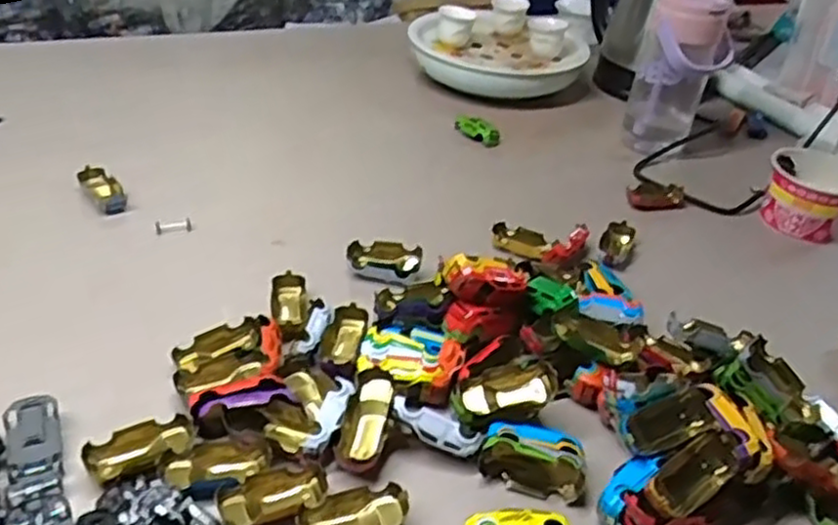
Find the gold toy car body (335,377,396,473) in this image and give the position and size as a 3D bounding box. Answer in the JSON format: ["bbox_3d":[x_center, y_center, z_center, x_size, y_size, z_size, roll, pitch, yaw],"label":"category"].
[{"bbox_3d":[-0.036,0.107,0.479,0.030,0.015,0.066,11,53,8],"label":"gold toy car body"}]

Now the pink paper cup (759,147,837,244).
[{"bbox_3d":[0.417,-0.079,0.765,0.094,0.062,0.100,22,39,23],"label":"pink paper cup"}]

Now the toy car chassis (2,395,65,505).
[{"bbox_3d":[-0.235,0.113,0.443,0.030,0.016,0.072,-12,39,-23],"label":"toy car chassis"}]

